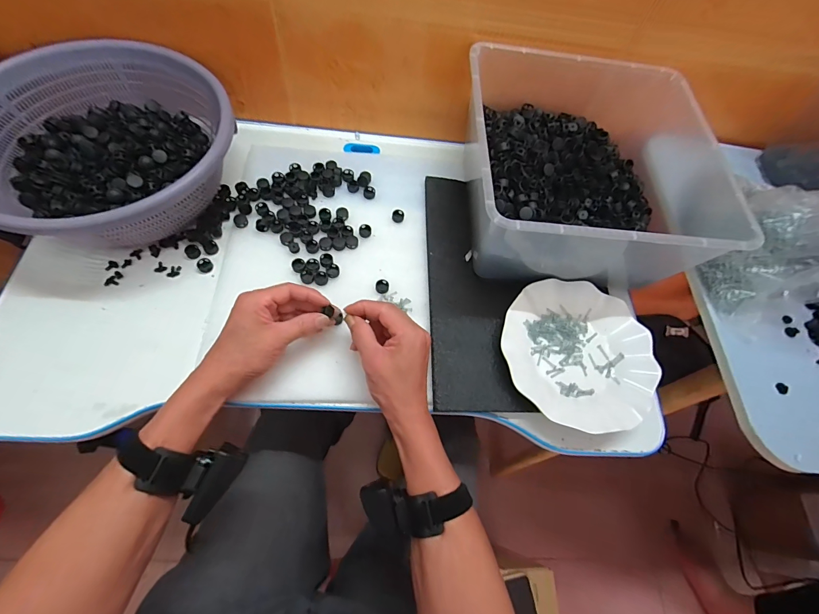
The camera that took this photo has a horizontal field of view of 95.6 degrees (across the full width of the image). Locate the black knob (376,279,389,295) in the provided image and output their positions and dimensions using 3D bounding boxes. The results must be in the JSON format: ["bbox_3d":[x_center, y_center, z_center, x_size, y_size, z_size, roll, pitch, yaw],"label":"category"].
[{"bbox_3d":[-0.035,-0.027,0.476,0.017,0.010,0.018,1,65,-3],"label":"black knob"}]

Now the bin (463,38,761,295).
[{"bbox_3d":[0.221,-0.172,0.477,0.293,0.139,0.287,2,65,-3],"label":"bin"}]

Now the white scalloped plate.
[{"bbox_3d":[0.201,0.052,0.442,0.178,0.020,0.173,1,65,-3],"label":"white scalloped plate"}]

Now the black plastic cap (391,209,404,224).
[{"bbox_3d":[-0.016,-0.128,0.523,0.016,0.009,0.016,1,65,-3],"label":"black plastic cap"}]

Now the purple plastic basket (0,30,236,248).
[{"bbox_3d":[-0.362,-0.189,0.460,0.275,0.113,0.271,-40,76,-18],"label":"purple plastic basket"}]

